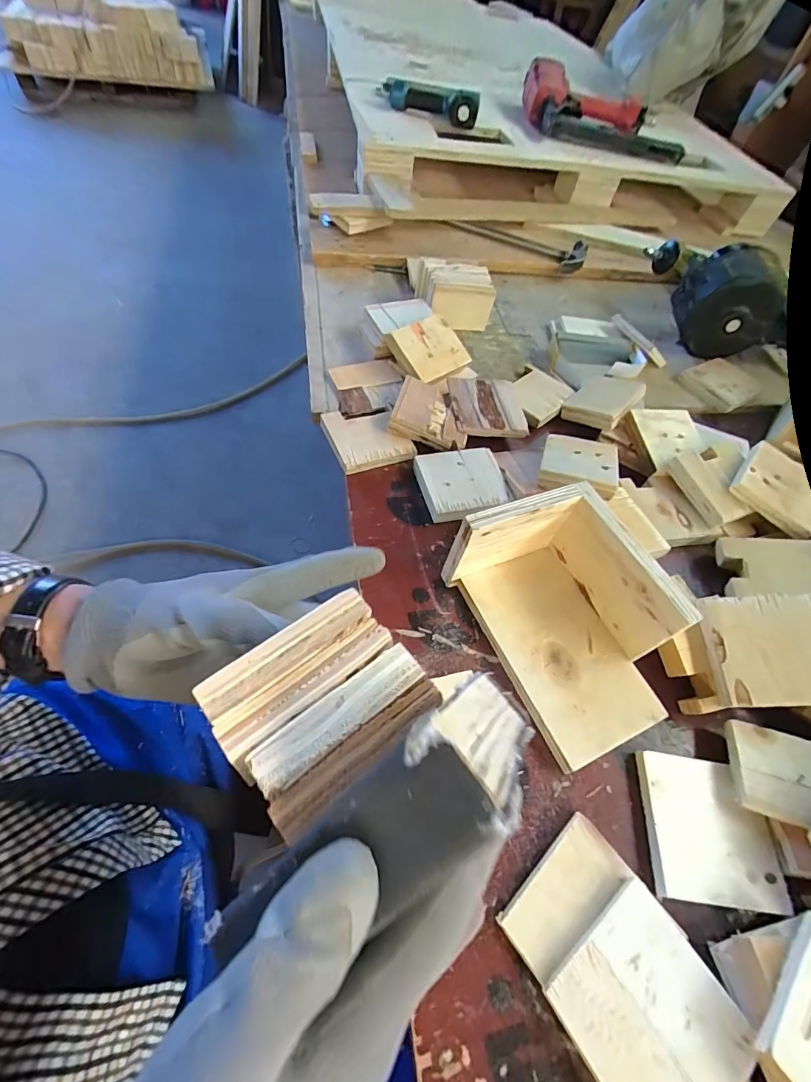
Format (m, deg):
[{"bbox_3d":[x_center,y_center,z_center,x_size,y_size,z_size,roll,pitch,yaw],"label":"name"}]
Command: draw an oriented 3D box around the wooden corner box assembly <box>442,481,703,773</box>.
[{"bbox_3d":[0.138,0.060,0.356,0.131,0.086,0.188,-23,61,-14],"label":"wooden corner box assembly"}]

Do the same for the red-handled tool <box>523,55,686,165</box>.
[{"bbox_3d":[0.424,-0.900,0.919,0.332,0.083,0.221,8,58,-4],"label":"red-handled tool"}]

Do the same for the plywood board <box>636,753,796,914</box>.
[{"bbox_3d":[0.223,0.209,0.321,0.089,0.009,0.089,10,58,-3],"label":"plywood board"}]

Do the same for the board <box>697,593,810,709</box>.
[{"bbox_3d":[0.297,0.087,0.354,0.092,0.009,0.087,-8,66,14],"label":"board"}]

